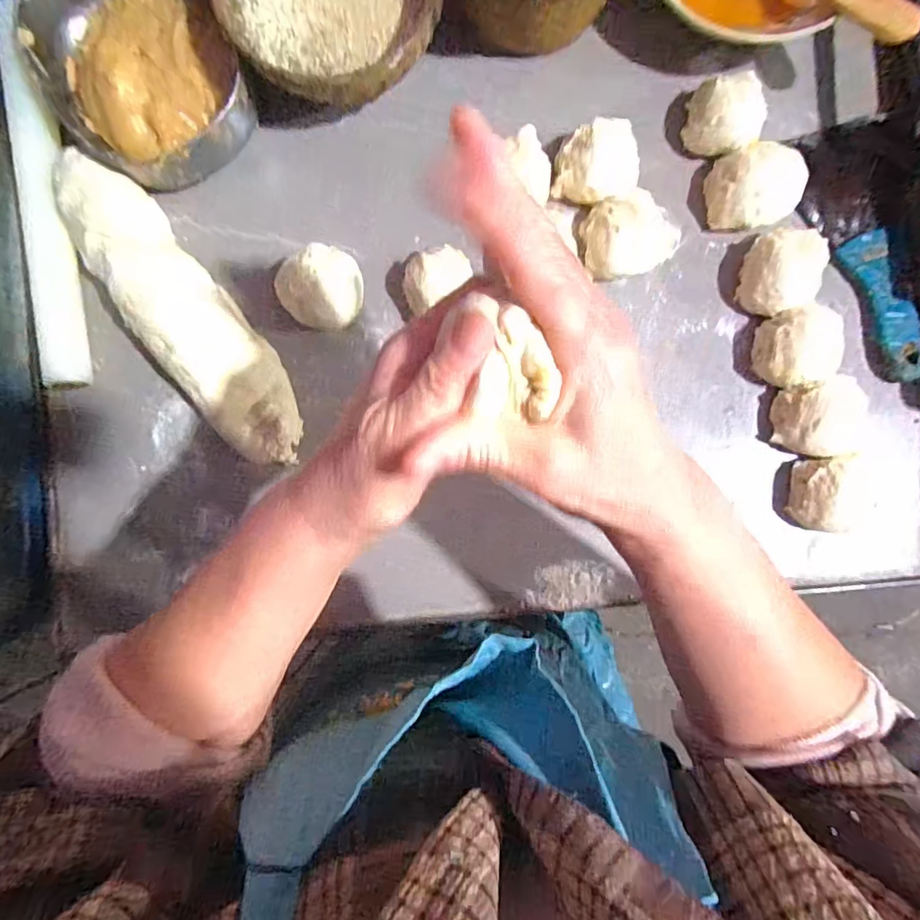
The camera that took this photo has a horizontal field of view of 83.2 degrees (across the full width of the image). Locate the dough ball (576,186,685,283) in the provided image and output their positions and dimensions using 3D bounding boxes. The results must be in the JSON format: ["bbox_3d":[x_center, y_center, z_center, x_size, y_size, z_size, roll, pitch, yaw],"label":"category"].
[{"bbox_3d":[0.126,-0.164,0.377,0.073,0.028,0.056,-11,92,1],"label":"dough ball"}]

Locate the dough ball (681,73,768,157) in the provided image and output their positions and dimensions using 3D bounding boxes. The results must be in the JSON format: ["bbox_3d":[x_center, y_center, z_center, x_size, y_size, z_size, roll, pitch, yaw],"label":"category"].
[{"bbox_3d":[0.191,-0.245,0.376,0.050,0.029,0.049,0,92,1],"label":"dough ball"}]

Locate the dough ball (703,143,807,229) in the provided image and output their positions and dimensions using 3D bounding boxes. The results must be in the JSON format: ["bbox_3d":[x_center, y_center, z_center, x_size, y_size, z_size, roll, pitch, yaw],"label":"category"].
[{"bbox_3d":[0.212,-0.197,0.375,0.064,0.031,0.054,-16,92,1],"label":"dough ball"}]

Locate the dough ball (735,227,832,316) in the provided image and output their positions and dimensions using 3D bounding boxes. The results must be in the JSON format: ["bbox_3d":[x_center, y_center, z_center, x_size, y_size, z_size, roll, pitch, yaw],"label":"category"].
[{"bbox_3d":[0.230,-0.133,0.374,0.051,0.030,0.060,21,92,0],"label":"dough ball"}]

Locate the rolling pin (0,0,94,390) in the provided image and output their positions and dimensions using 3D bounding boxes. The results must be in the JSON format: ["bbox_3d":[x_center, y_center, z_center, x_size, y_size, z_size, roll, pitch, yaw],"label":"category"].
[{"bbox_3d":[-0.313,-0.191,0.388,0.034,0.023,0.275,-6,92,1],"label":"rolling pin"}]

